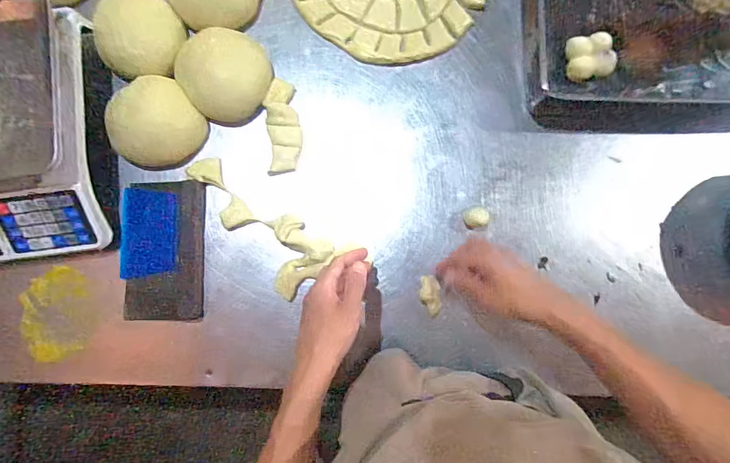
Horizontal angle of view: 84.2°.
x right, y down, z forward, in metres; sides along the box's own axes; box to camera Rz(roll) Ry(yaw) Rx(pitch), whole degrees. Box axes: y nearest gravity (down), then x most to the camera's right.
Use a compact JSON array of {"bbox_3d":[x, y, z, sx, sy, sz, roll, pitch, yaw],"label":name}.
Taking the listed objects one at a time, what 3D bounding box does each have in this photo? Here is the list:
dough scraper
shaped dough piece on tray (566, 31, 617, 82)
[{"bbox_3d":[-0.293,0.029,0.591,0.111,0.011,0.200,1,91,-12],"label":"dough scraper"},{"bbox_3d":[0.324,-0.252,0.585,0.063,0.036,0.063,0,84,1],"label":"shaped dough piece on tray"}]

